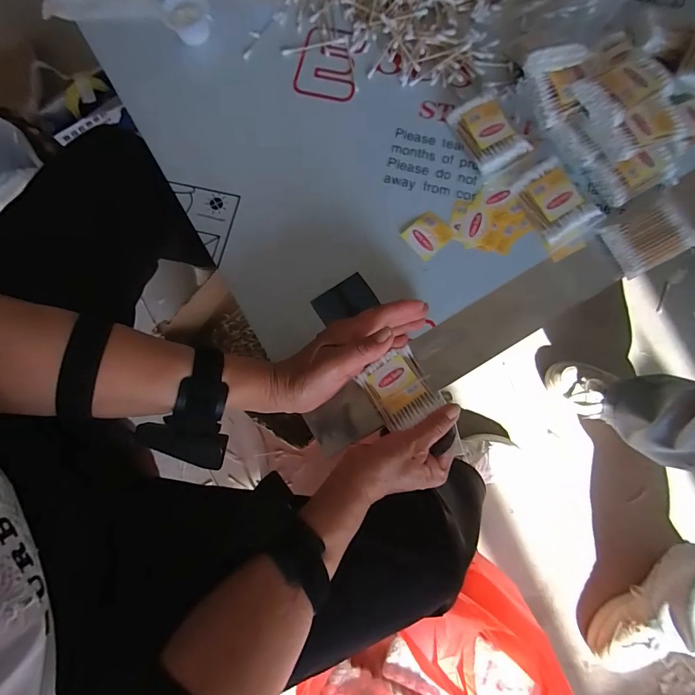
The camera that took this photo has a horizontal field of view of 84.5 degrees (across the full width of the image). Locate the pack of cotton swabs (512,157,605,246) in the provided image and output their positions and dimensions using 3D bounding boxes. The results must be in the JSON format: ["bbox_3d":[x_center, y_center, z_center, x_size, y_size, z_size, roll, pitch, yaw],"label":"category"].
[{"bbox_3d":[0.214,-0.149,0.390,0.058,0.020,0.078,-31,81,-5],"label":"pack of cotton swabs"}]

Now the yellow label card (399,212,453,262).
[{"bbox_3d":[0.084,-0.118,0.402,0.043,0.004,0.040,-43,88,-5],"label":"yellow label card"}]

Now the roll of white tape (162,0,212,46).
[{"bbox_3d":[-0.183,-0.379,0.437,0.045,0.026,0.053,2,80,1],"label":"roll of white tape"}]

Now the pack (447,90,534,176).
[{"bbox_3d":[0.152,-0.226,0.405,0.056,0.023,0.079,-29,80,-4],"label":"pack"}]

